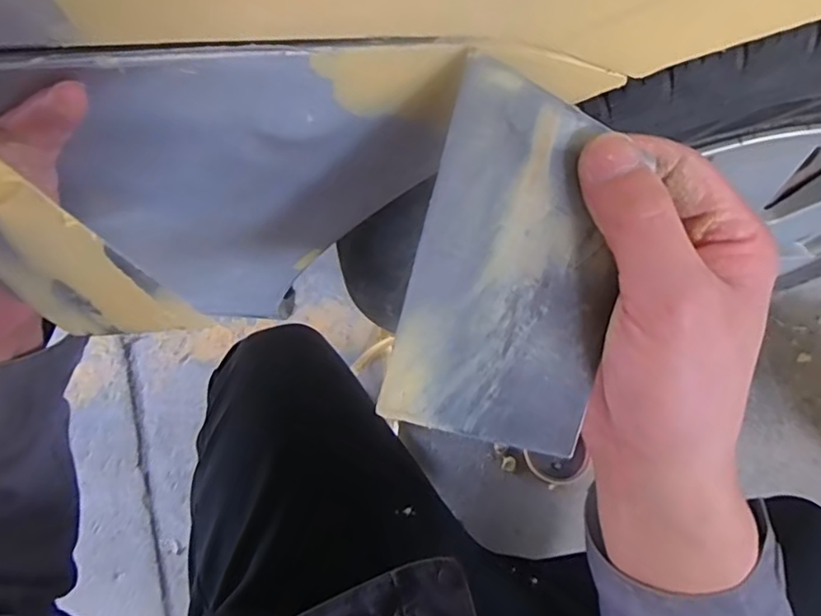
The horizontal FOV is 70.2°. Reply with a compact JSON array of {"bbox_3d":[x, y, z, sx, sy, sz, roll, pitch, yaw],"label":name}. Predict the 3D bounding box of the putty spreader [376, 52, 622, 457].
[{"bbox_3d":[0.038,-0.014,0.207,0.071,0.004,0.125,13,96,-4],"label":"putty spreader"}]

